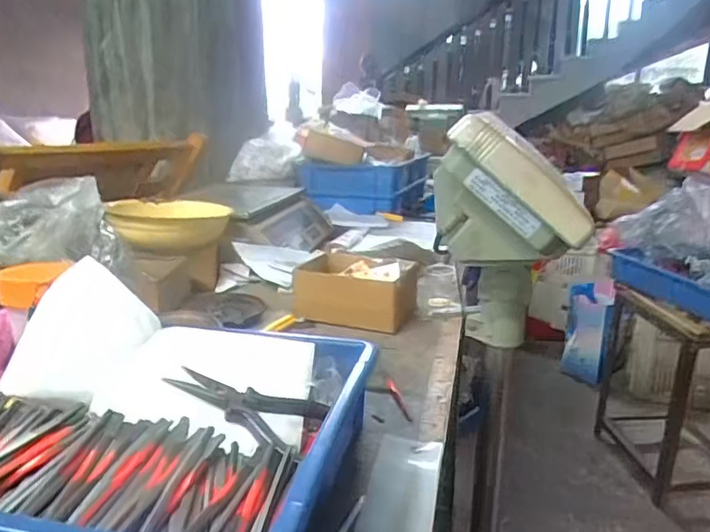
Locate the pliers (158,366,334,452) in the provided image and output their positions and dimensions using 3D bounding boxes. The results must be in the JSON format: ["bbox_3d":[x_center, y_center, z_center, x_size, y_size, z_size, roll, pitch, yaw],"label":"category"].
[{"bbox_3d":[-0.089,0.115,0.478,0.125,0.015,0.079,25,20,21],"label":"pliers"}]

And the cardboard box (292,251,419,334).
[{"bbox_3d":[0.006,0.033,0.762,0.158,0.071,0.118,7,18,16],"label":"cardboard box"}]

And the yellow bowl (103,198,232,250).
[{"bbox_3d":[-0.293,-0.071,0.882,0.183,0.050,0.150,-5,18,-15],"label":"yellow bowl"}]

